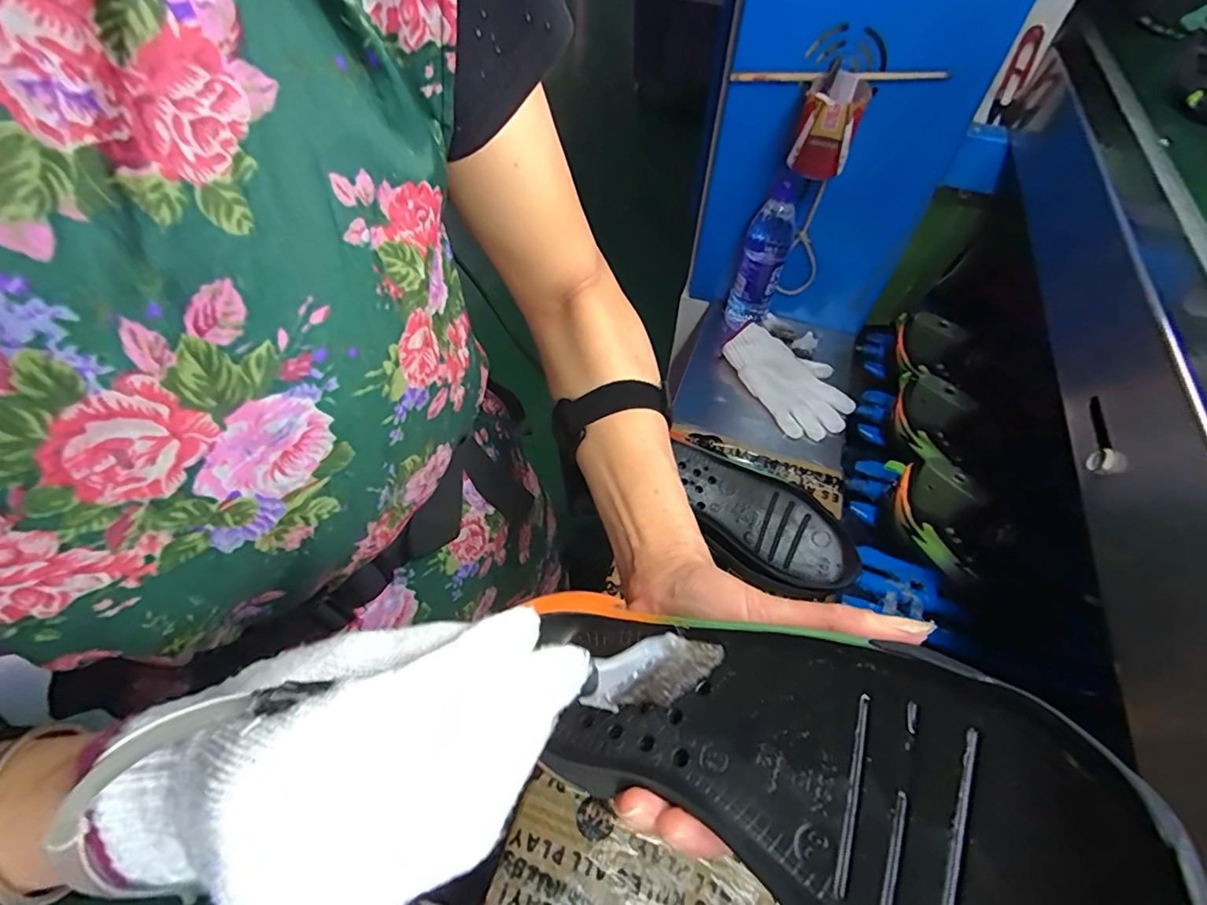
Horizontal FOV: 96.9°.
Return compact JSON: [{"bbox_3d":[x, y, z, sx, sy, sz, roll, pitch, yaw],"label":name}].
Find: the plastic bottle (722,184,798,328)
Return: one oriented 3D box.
[{"bbox_3d":[0.227,-0.273,0.775,0.065,0.212,0.053,17,54,10],"label":"plastic bottle"}]

